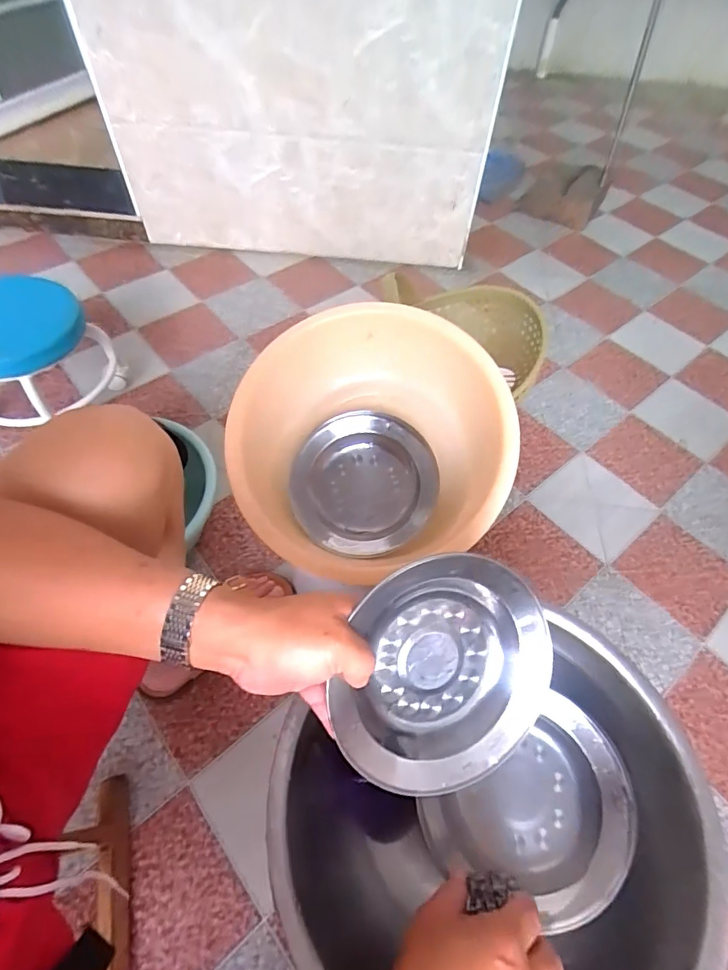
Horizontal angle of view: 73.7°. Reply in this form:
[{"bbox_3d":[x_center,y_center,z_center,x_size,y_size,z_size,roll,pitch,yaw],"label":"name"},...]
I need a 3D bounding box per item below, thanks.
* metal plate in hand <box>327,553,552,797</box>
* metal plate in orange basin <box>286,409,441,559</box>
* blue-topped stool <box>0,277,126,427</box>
[{"bbox_3d":[0.062,0.148,0.396,0.187,0.031,0.183,-1,94,-16],"label":"metal plate in hand"},{"bbox_3d":[0.000,-0.001,0.635,0.184,0.040,0.182,-2,75,6],"label":"metal plate in orange basin"},{"bbox_3d":[-0.682,-0.252,0.992,0.249,0.215,0.267,16,56,8],"label":"blue-topped stool"}]

